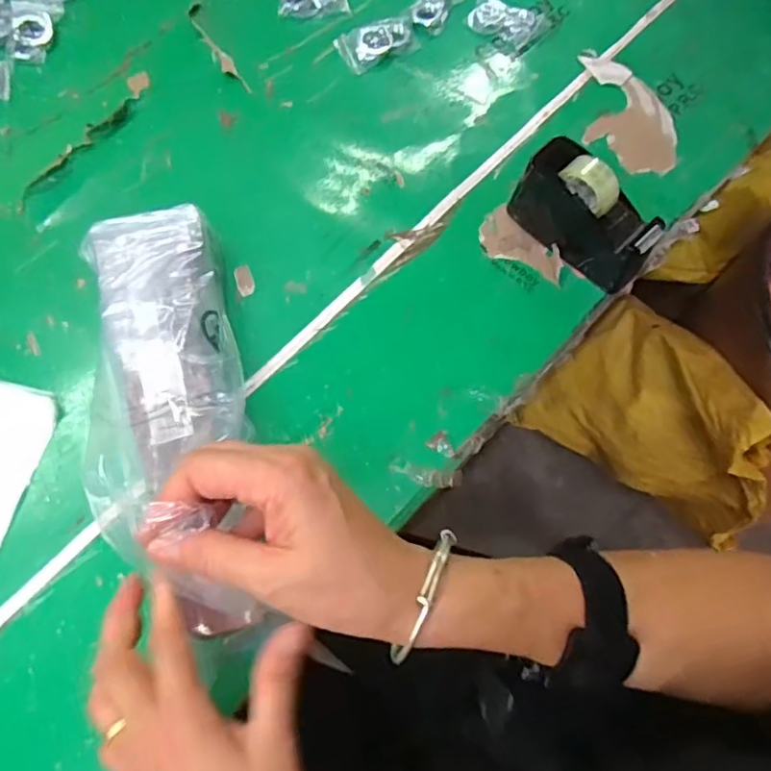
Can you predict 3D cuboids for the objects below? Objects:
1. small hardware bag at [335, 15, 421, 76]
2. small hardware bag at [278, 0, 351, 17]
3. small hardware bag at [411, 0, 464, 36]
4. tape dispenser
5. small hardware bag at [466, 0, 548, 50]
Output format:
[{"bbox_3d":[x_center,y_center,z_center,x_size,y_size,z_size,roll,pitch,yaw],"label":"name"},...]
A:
[{"bbox_3d":[-0.007,-0.326,0.562,0.071,0.012,0.042,-26,71,-9],"label":"small hardware bag"},{"bbox_3d":[-0.071,-0.379,0.583,0.066,0.010,0.036,-7,69,-2],"label":"small hardware bag"},{"bbox_3d":[0.049,-0.374,0.579,0.046,0.010,0.064,28,72,11],"label":"small hardware bag"},{"bbox_3d":[0.154,-0.133,0.455,0.046,0.067,0.114,-43,74,-14],"label":"tape dispenser"},{"bbox_3d":[0.113,-0.346,0.567,0.068,0.013,0.041,28,72,11],"label":"small hardware bag"}]

